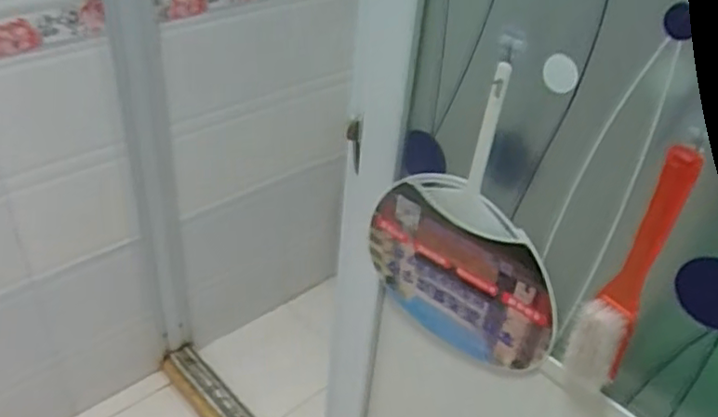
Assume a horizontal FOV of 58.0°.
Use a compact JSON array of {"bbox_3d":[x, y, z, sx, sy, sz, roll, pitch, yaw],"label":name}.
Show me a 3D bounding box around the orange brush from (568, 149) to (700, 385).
[{"bbox_3d":[0.207,0.057,0.504,0.040,0.228,0.032,25,41,26],"label":"orange brush"}]

